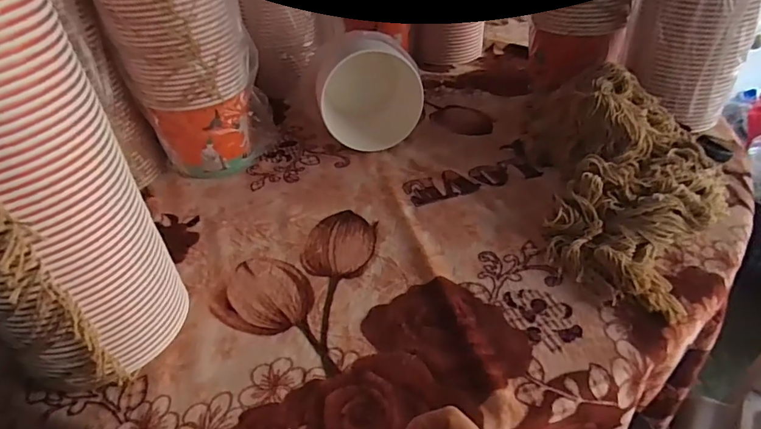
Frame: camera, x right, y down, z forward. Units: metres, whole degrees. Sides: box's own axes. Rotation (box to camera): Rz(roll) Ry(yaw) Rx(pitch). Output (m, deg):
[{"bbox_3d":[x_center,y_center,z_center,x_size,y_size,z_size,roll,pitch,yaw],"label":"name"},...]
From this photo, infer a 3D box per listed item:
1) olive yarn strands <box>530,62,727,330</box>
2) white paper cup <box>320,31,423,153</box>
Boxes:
[{"bbox_3d":[0.336,-0.075,0.622,0.235,0.107,0.449,2,39,9],"label":"olive yarn strands"},{"bbox_3d":[-0.022,-0.215,0.794,0.162,0.157,0.145,-9,39,-5],"label":"white paper cup"}]

